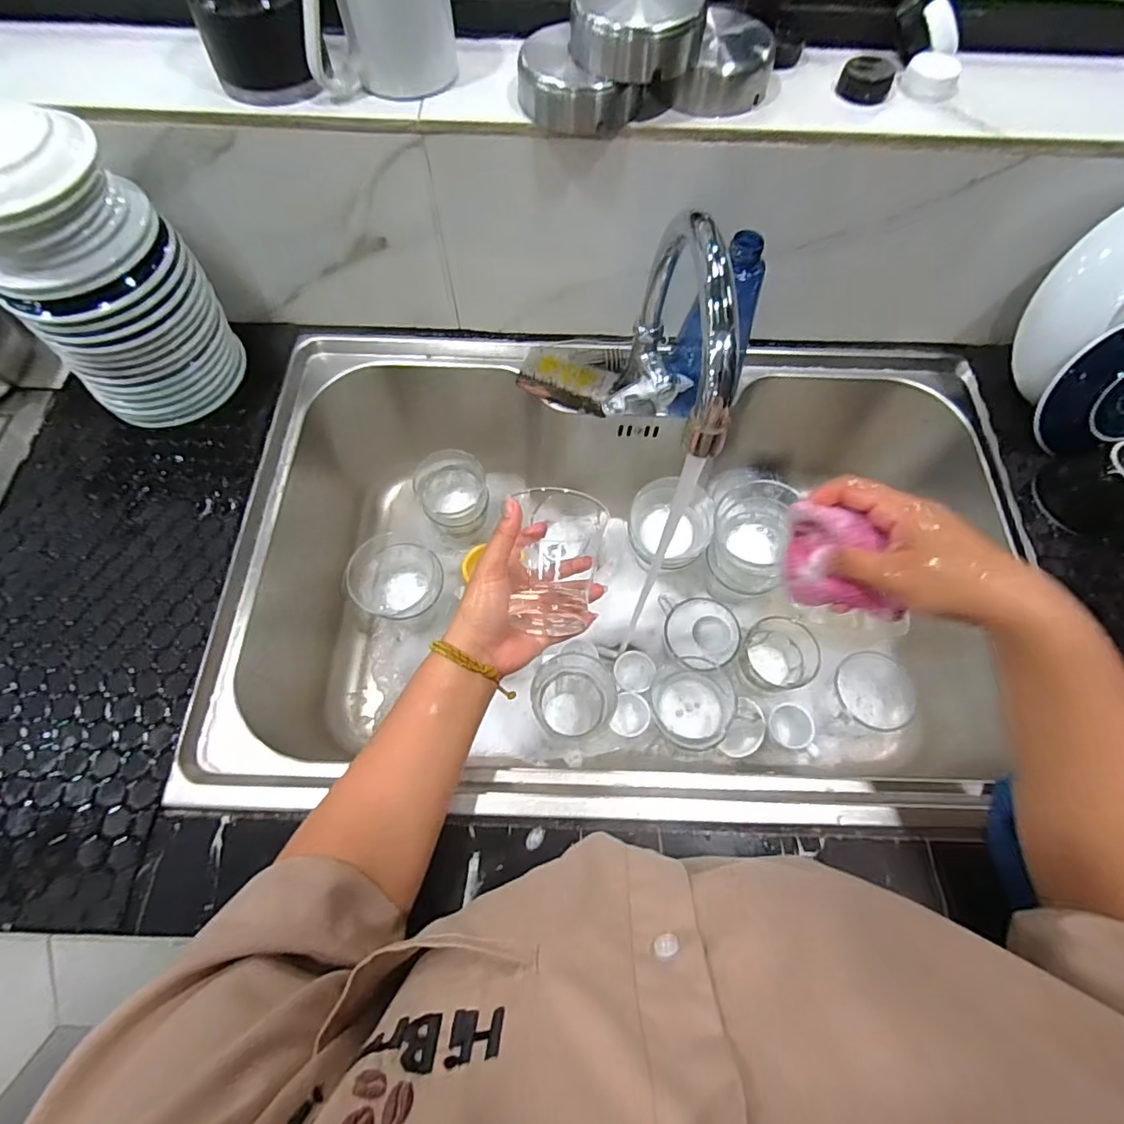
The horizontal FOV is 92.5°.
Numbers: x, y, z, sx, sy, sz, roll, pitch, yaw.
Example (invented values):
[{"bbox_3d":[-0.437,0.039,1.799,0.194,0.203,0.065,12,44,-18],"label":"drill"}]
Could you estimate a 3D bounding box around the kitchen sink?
[{"bbox_3d":[0.061,0.004,0.624,0.751,0.244,0.486,-3,67,-2],"label":"kitchen sink"}]

